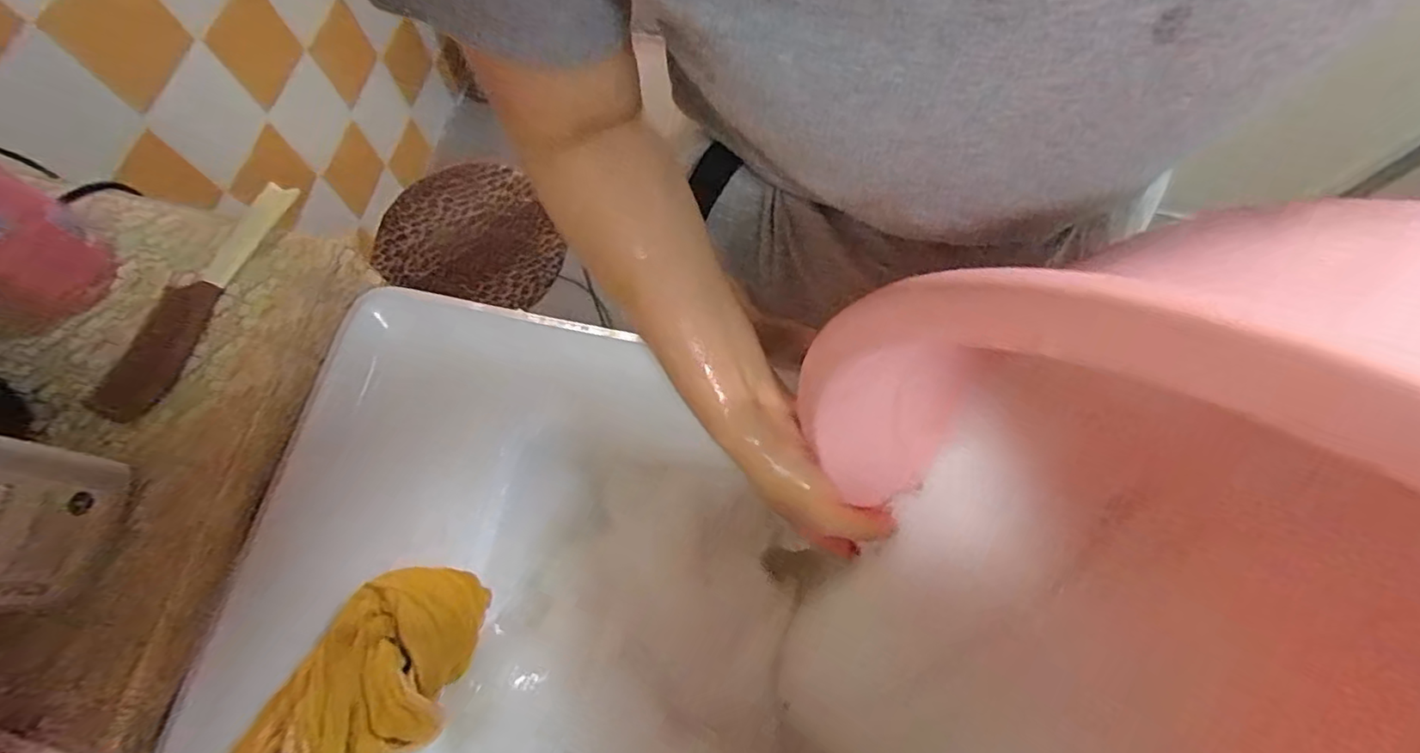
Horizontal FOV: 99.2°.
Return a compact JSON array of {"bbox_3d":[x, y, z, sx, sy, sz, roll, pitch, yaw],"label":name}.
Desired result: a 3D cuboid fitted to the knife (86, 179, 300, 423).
[{"bbox_3d":[-0.374,-0.063,0.440,0.046,0.007,0.200,17,70,4],"label":"knife"}]

